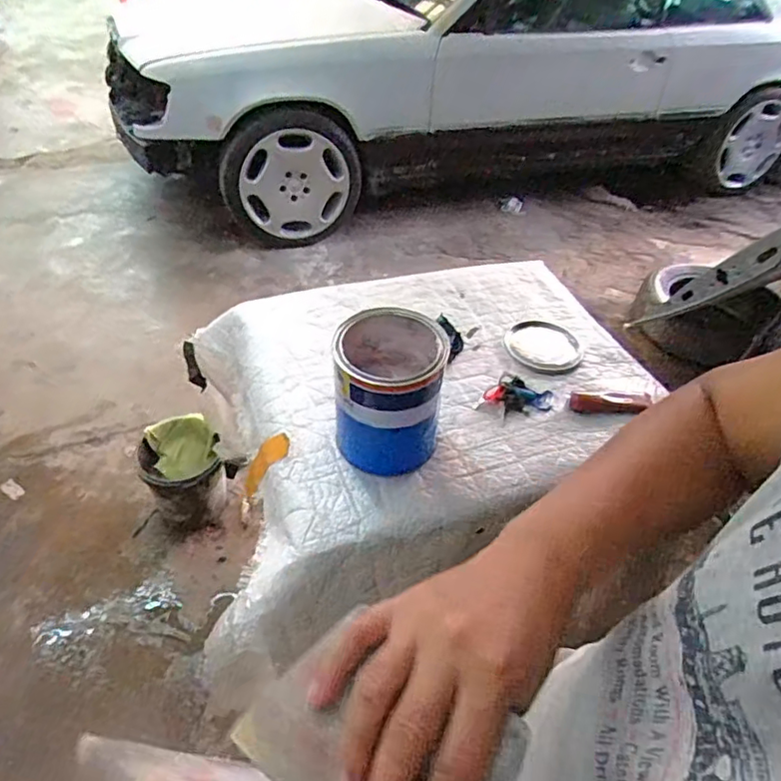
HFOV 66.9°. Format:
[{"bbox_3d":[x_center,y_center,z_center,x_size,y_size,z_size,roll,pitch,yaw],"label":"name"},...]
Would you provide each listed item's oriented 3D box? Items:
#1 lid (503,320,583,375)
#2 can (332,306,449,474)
[{"bbox_3d":[0.304,-0.089,1.174,0.146,0.010,0.155,2,43,-2],"label":"lid"},{"bbox_3d":[-0.003,0.004,0.900,0.157,0.195,0.149,2,43,-2],"label":"can"}]

